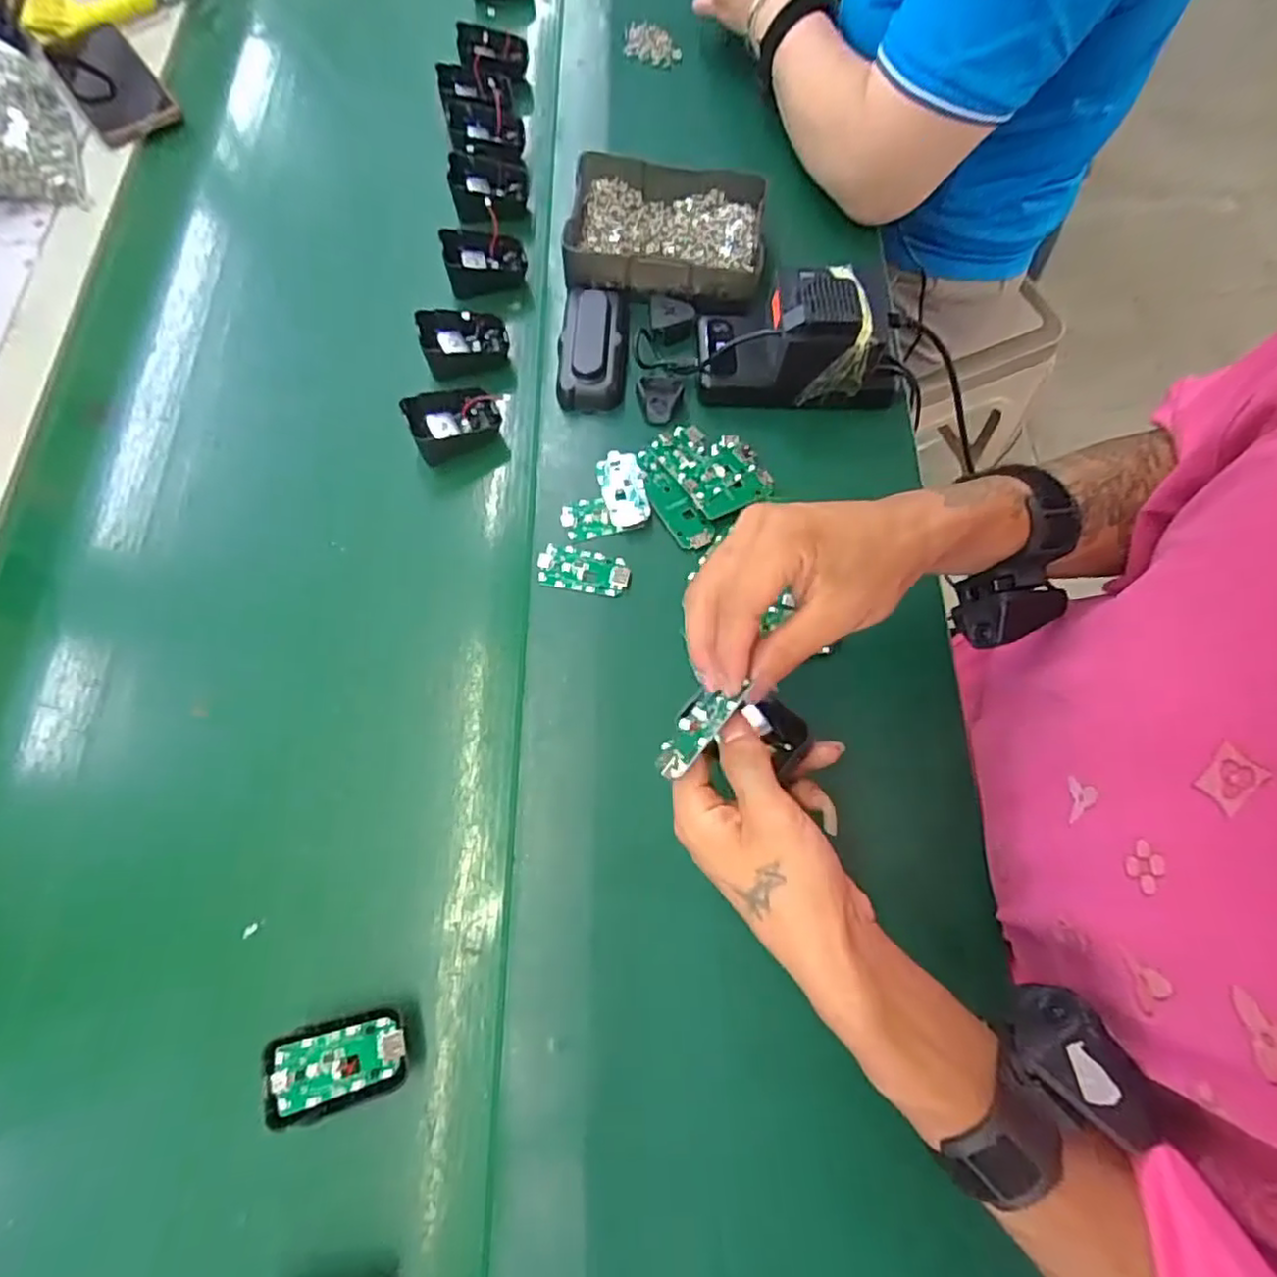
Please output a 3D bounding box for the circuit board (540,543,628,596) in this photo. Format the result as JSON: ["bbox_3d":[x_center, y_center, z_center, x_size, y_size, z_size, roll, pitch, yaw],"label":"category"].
[{"bbox_3d":[-0.039,-0.049,0.466,0.063,0.006,0.031,8,71,4],"label":"circuit board"}]

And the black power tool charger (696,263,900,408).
[{"bbox_3d":[0.124,-0.229,0.491,0.153,0.068,0.081,9,71,4],"label":"black power tool charger"}]

